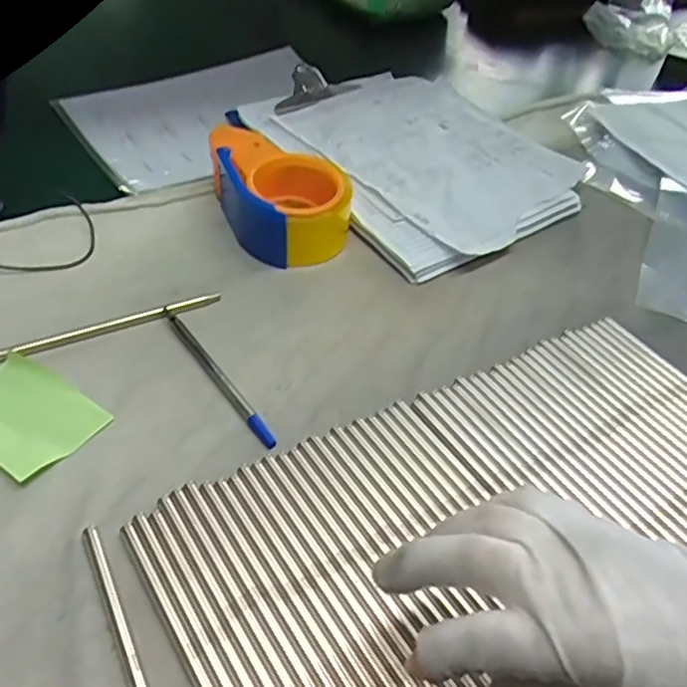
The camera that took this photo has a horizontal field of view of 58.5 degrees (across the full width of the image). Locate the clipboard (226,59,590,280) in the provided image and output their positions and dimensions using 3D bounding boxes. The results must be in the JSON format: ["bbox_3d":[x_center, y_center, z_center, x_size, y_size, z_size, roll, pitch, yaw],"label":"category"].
[{"bbox_3d":[0.069,-0.199,0.634,0.253,0.032,0.334,-27,52,-28],"label":"clipboard"}]

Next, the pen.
[{"bbox_3d":[-0.084,0.020,0.410,0.008,0.007,0.132,-26,52,-27],"label":"pen"}]

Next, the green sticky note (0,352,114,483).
[{"bbox_3d":[-0.197,0.042,0.380,0.086,0.010,0.063,28,49,23],"label":"green sticky note"}]

